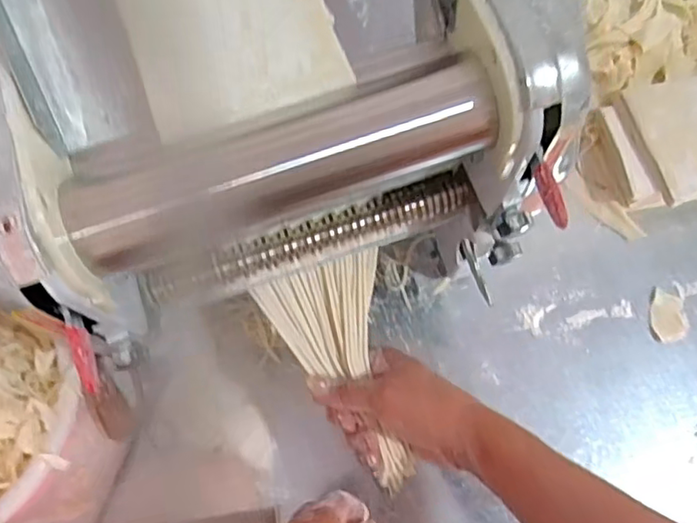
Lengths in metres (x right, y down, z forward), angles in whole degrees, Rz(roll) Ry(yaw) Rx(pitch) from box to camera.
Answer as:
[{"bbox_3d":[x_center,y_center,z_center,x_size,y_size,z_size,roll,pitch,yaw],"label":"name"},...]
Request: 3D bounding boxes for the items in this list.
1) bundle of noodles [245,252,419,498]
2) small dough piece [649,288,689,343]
[{"bbox_3d":[0.007,0.096,0.508,0.098,0.018,0.199,-22,92,-7],"label":"bundle of noodles"},{"bbox_3d":[0.333,0.056,0.634,0.039,0.004,0.054,-6,74,-2],"label":"small dough piece"}]

